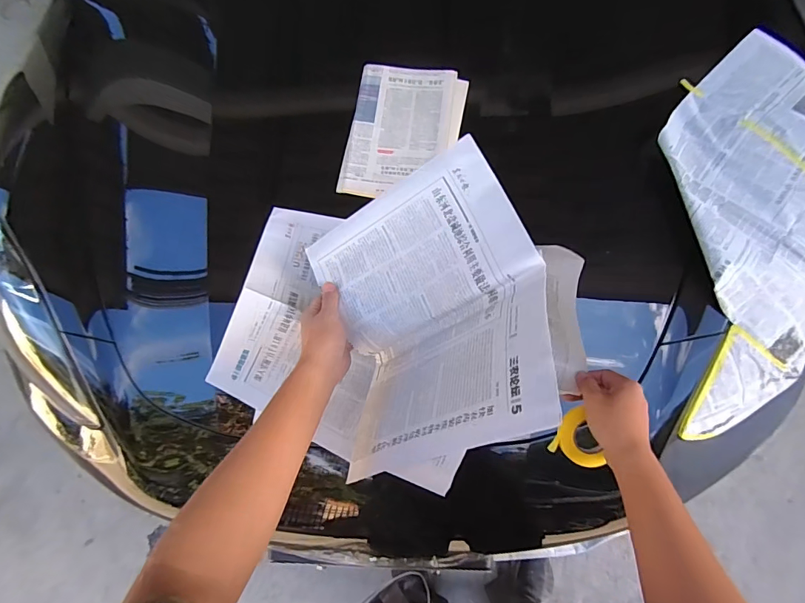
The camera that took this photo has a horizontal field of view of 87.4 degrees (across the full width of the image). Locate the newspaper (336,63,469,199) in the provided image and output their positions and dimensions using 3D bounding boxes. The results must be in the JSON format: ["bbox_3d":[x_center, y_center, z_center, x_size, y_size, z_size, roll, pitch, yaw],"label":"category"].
[{"bbox_3d":[0.004,-0.318,0.785,0.198,0.013,0.268,9,78,3],"label":"newspaper"}]

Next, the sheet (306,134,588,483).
[{"bbox_3d":[0.029,0.009,0.500,0.263,0.080,0.337,-27,55,28],"label":"sheet"}]

